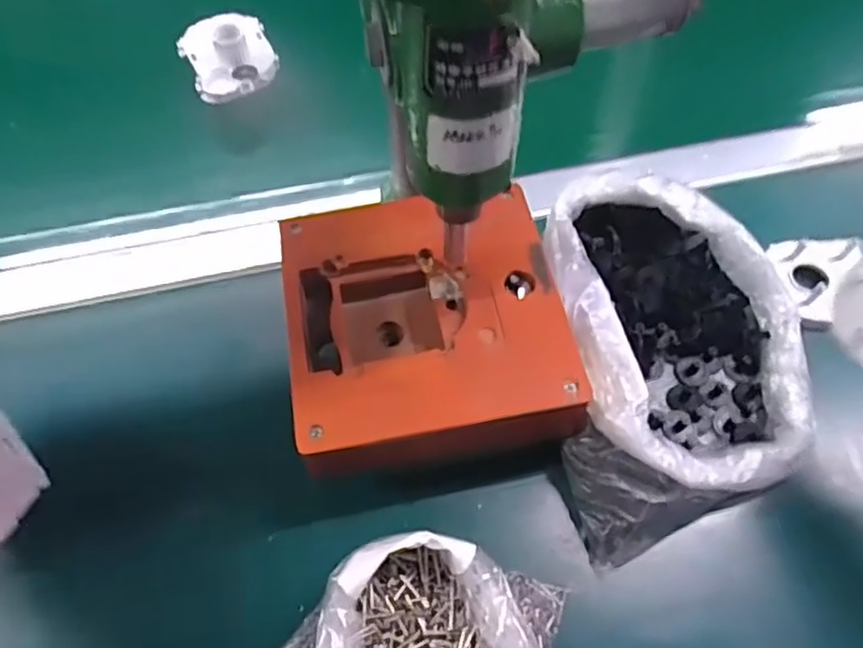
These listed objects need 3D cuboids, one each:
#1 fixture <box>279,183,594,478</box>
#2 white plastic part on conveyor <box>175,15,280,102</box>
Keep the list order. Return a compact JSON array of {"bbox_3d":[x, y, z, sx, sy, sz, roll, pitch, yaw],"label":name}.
[{"bbox_3d":[-0.003,0.002,0.364,0.148,0.042,0.154,-11,60,-6],"label":"fixture"},{"bbox_3d":[-0.167,-0.225,0.518,0.070,0.031,0.090,-18,61,-10],"label":"white plastic part on conveyor"}]

